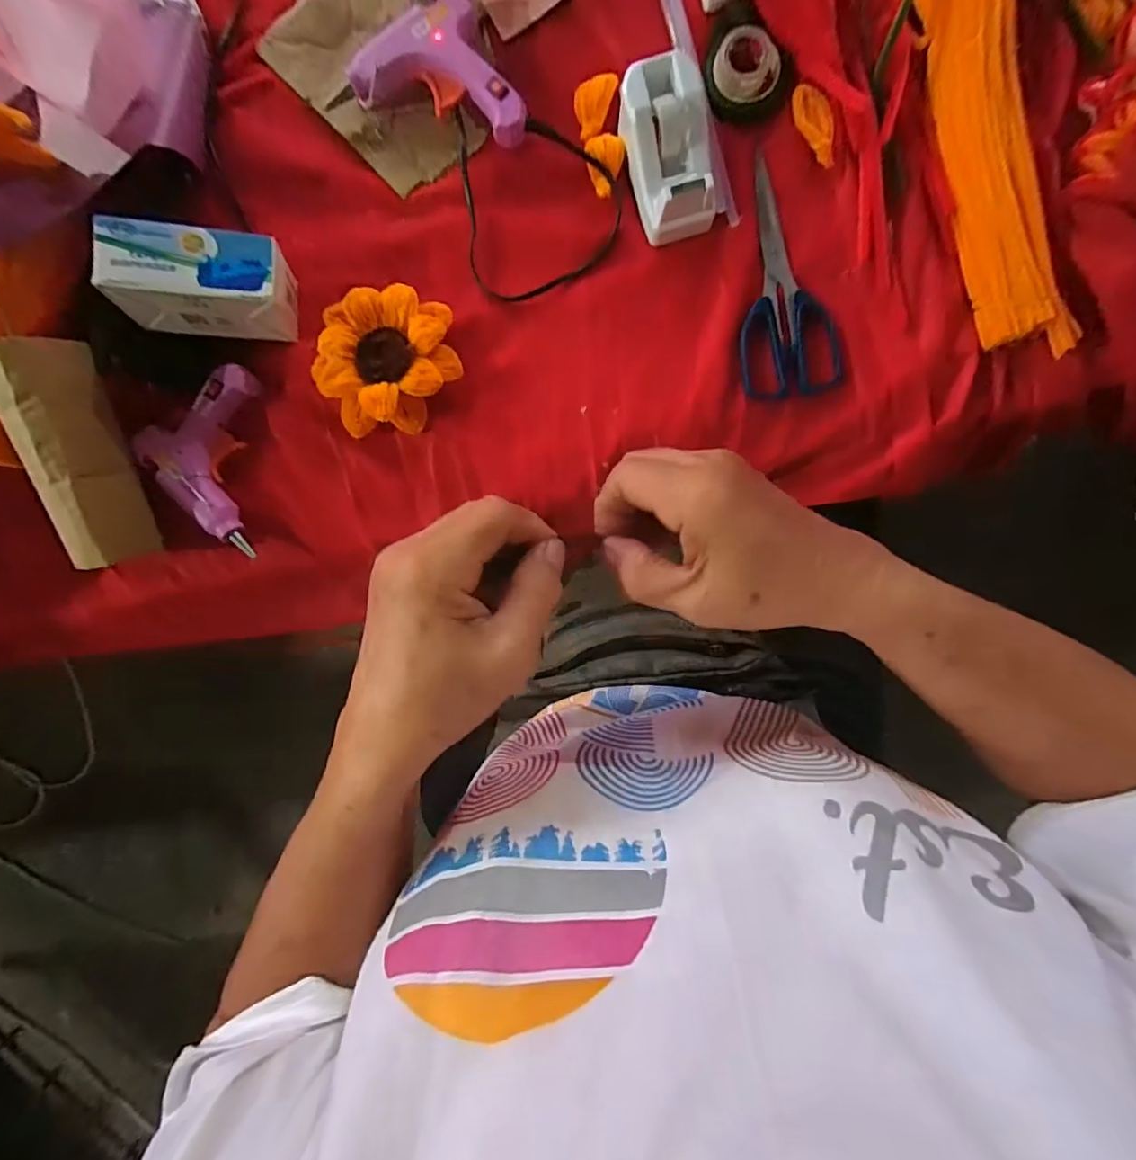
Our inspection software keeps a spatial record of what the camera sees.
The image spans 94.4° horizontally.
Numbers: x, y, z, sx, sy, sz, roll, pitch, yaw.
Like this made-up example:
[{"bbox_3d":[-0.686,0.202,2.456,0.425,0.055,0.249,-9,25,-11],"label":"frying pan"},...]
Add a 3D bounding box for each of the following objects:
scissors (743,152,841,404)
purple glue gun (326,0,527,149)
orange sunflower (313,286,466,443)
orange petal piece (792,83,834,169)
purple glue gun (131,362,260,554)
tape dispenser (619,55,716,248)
[{"bbox_3d":[0.163,-0.226,0.395,0.072,0.009,0.171,-7,93,1],"label":"scissors"},{"bbox_3d":[-0.093,-0.367,0.376,0.137,0.029,0.076,15,93,0],"label":"purple glue gun"},{"bbox_3d":[-0.135,-0.162,0.393,0.100,0.028,0.098,-5,93,1],"label":"orange sunflower"},{"bbox_3d":[0.180,-0.329,0.382,0.022,0.011,0.056,-32,93,3],"label":"orange petal piece"},{"bbox_3d":[-0.280,-0.094,0.402,0.074,0.026,0.135,5,93,0],"label":"purple glue gun"},{"bbox_3d":[0.071,-0.301,0.371,0.054,0.039,0.100,-16,93,1],"label":"tape dispenser"}]

